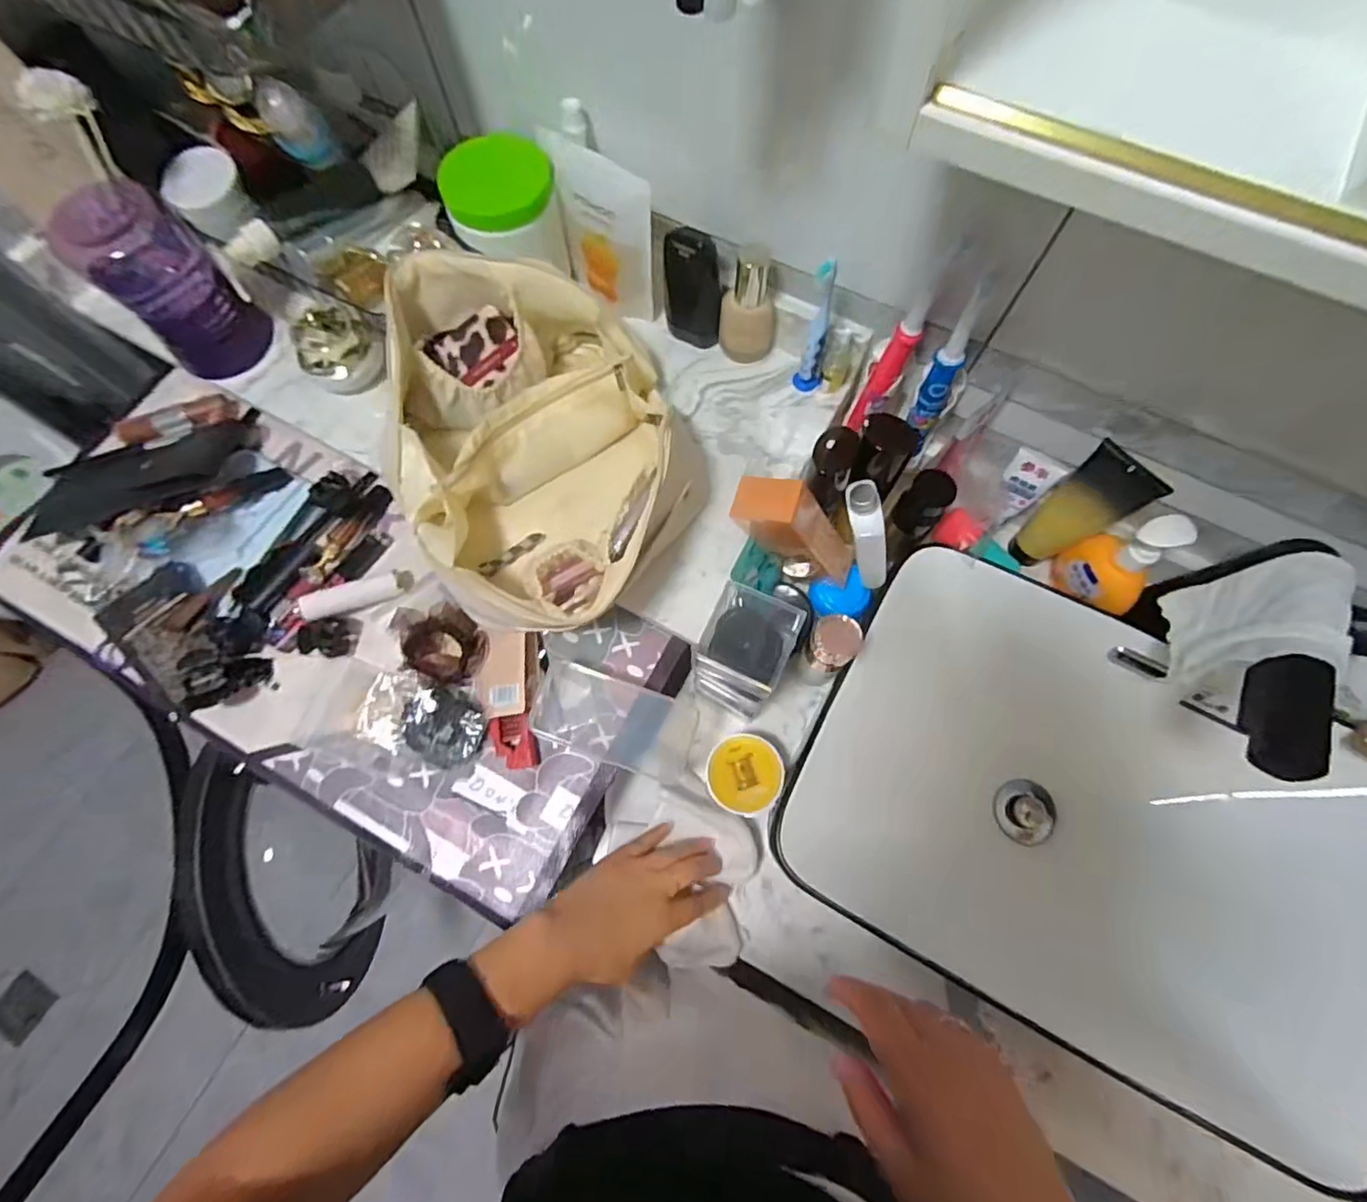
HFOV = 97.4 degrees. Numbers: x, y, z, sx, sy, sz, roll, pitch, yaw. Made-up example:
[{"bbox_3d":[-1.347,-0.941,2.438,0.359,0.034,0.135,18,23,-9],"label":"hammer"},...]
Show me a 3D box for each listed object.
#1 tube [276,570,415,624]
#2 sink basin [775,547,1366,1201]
[{"bbox_3d":[-0.293,-0.006,0.523,0.108,0.019,0.023,-21,74,-20],"label":"tube"},{"bbox_3d":[0.354,0.190,0.540,0.485,0.144,0.338,28,74,9],"label":"sink basin"}]

